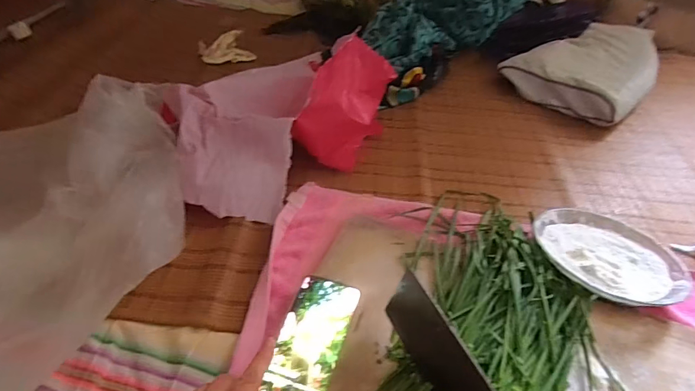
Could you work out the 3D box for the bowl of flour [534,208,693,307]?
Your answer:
[{"bbox_3d":[0.337,0.081,0.533,0.169,0.055,0.174,3,43,-3],"label":"bowl of flour"}]

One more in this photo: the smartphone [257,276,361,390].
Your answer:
[{"bbox_3d":[-0.039,0.158,0.438,0.071,0.010,0.153,14,47,8],"label":"smartphone"}]

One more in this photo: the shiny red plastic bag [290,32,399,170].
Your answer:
[{"bbox_3d":[0.001,-0.158,0.696,0.104,0.133,0.233,16,44,11],"label":"shiny red plastic bag"}]

